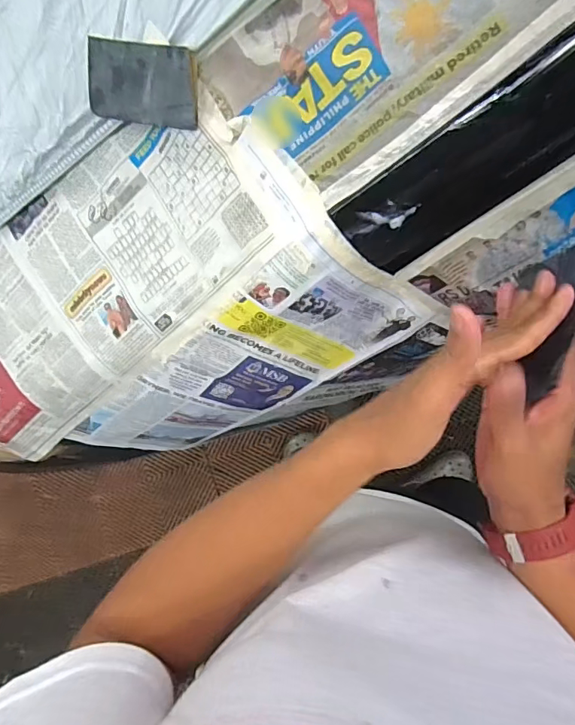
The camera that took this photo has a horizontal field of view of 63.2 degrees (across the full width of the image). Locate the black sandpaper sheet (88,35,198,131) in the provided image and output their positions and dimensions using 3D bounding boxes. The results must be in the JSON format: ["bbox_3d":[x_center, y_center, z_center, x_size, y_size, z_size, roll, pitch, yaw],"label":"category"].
[{"bbox_3d":[-0.144,-0.276,0.465,0.114,0.009,0.069,14,121,10],"label":"black sandpaper sheet"}]

